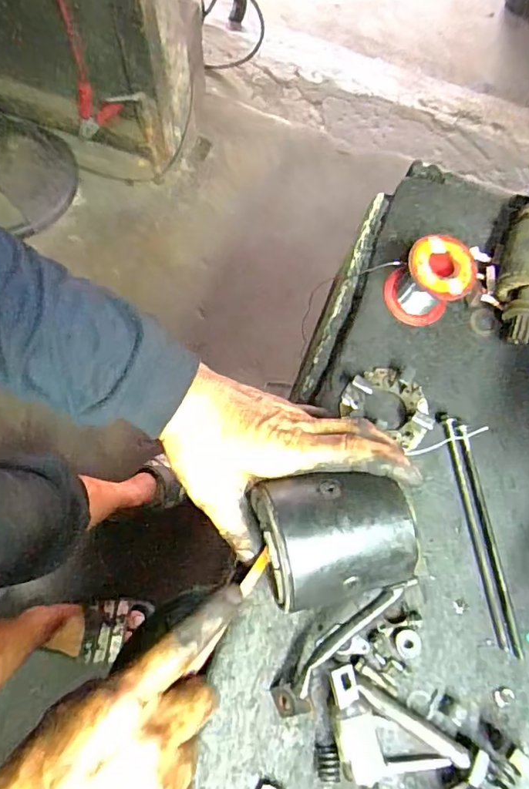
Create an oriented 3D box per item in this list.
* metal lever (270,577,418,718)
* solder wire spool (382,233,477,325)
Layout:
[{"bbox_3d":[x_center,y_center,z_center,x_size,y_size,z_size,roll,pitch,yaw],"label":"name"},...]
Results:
[{"bbox_3d":[0.050,0.158,0.334,0.114,0.029,0.019,-42,77,-16],"label":"metal lever"},{"bbox_3d":[0.131,-0.090,0.422,0.056,0.058,0.050,32,72,9],"label":"solder wire spool"}]

